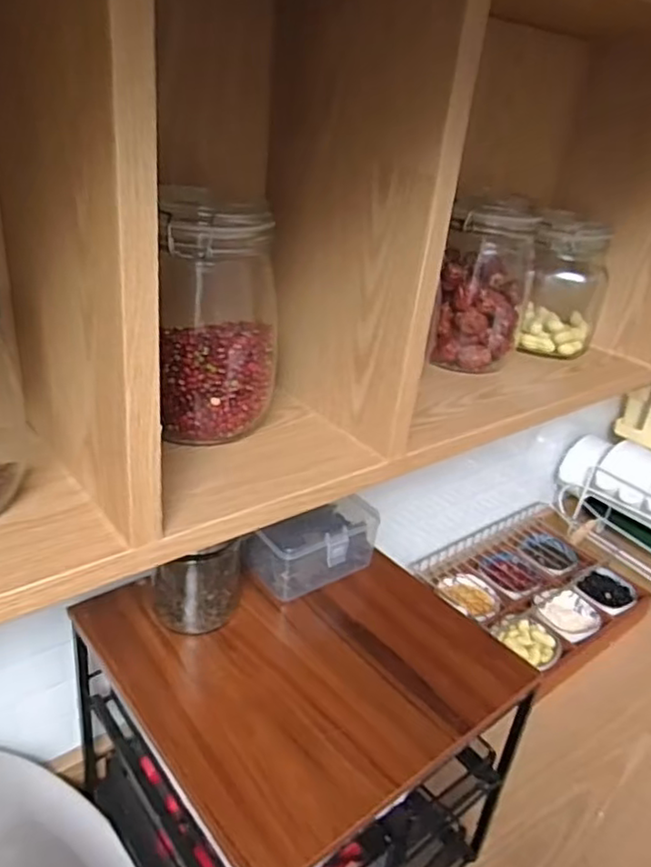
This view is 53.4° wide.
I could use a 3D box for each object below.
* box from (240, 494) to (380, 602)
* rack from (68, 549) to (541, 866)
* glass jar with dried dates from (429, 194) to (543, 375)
[{"bbox_3d":[-0.009,0.109,0.644,0.128,0.057,0.071,-13,33,-33],"label":"box"},{"bbox_3d":[-0.025,0.301,0.619,0.296,0.268,0.278,-16,35,-36],"label":"rack"},{"bbox_3d":[0.161,-0.149,0.646,0.085,0.163,0.099,13,28,12],"label":"glass jar with dried dates"}]

